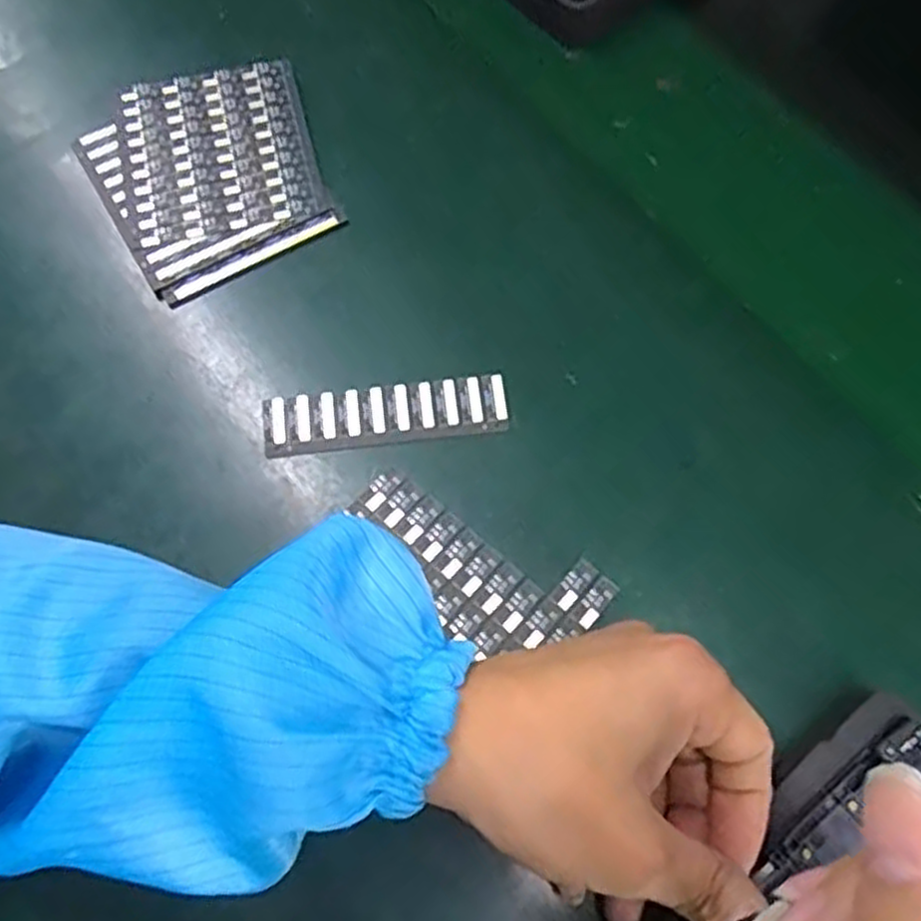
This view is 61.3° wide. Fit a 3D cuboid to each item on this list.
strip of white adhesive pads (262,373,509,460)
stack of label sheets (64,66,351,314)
[{"bbox_3d":[-0.031,-0.019,0.324,0.100,0.004,0.024,-7,77,-4],"label":"strip of white adhesive pads"},{"bbox_3d":[-0.117,-0.141,0.373,0.106,0.006,0.122,-29,70,-12],"label":"stack of label sheets"}]

